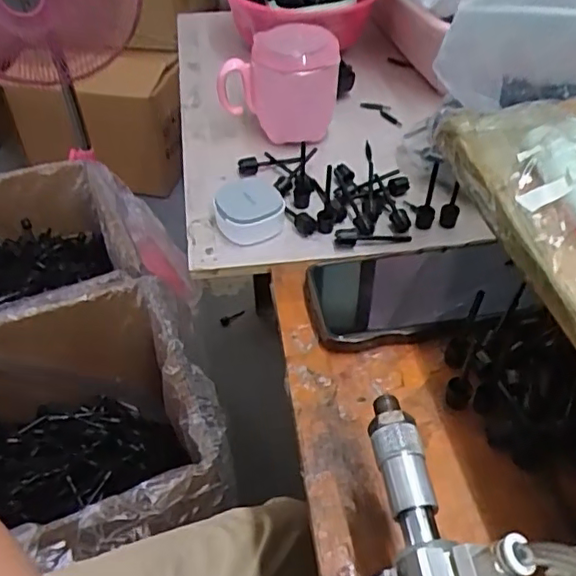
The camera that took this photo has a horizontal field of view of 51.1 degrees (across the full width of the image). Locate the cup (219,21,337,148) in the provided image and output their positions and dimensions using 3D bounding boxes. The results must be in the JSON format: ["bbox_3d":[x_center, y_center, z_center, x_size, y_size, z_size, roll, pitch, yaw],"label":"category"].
[{"bbox_3d":[-0.006,-0.207,0.579,0.107,0.094,0.089,3,47,6],"label":"cup"}]

